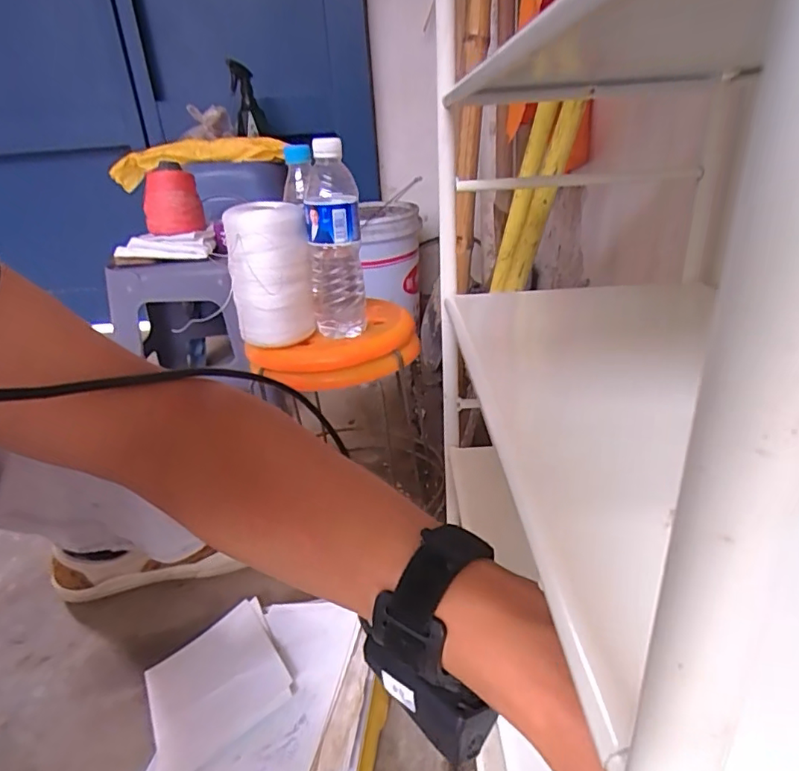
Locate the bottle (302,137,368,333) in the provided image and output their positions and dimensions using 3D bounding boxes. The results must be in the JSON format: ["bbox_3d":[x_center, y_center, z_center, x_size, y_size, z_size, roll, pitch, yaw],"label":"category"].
[{"bbox_3d":[-0.079,-0.169,0.651,0.065,0.220,0.059,-5,28,-7],"label":"bottle"}]

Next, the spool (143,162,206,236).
[{"bbox_3d":[-0.419,-0.339,0.998,0.102,0.102,0.091,-12,30,-20],"label":"spool"}]

